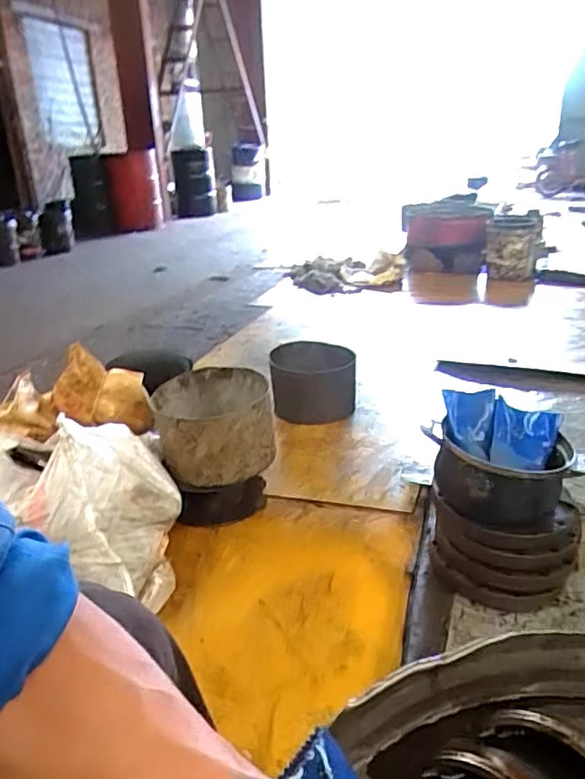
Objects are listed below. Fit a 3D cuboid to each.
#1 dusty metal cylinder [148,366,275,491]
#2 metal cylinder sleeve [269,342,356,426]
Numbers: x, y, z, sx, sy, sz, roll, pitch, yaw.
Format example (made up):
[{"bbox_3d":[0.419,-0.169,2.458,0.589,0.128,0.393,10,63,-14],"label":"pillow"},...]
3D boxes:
[{"bbox_3d":[-0.201,0.084,1.477,0.280,0.189,0.317,-6,22,-10],"label":"dusty metal cylinder"},{"bbox_3d":[0.070,-0.024,1.968,0.270,0.217,0.230,-6,23,1],"label":"metal cylinder sleeve"}]

